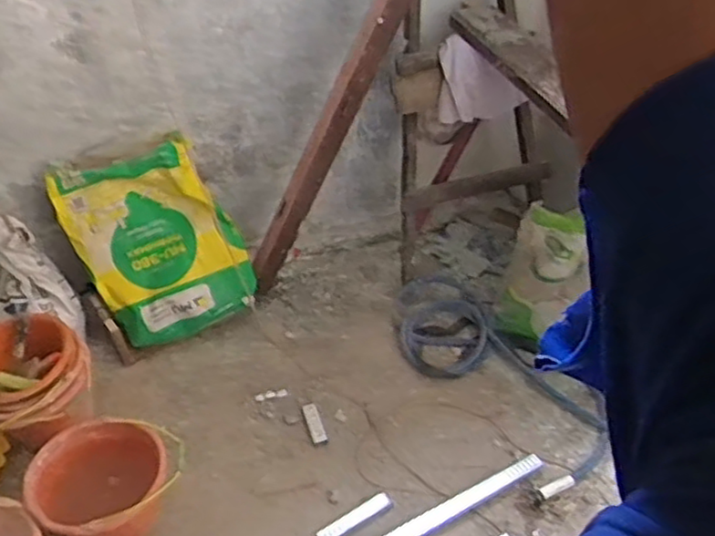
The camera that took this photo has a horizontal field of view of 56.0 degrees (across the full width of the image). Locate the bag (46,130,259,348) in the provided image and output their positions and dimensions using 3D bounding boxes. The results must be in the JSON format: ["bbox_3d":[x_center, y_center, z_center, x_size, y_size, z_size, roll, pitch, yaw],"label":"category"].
[{"bbox_3d":[-0.564,-0.073,1.891,0.413,0.563,0.084,-26,16,-2],"label":"bag"}]

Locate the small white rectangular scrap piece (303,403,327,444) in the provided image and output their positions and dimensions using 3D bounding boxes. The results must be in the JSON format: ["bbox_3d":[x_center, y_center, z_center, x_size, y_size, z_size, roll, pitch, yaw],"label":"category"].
[{"bbox_3d":[-0.114,0.413,1.788,0.037,0.008,0.125,-14,45,-13],"label":"small white rectangular scrap piece"}]

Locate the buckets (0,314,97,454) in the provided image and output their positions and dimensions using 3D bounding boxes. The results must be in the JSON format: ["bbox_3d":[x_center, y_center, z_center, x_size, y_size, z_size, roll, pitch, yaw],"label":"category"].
[{"bbox_3d":[-0.812,0.316,1.702,0.288,0.296,0.265,-1,43,0],"label":"buckets"}]

